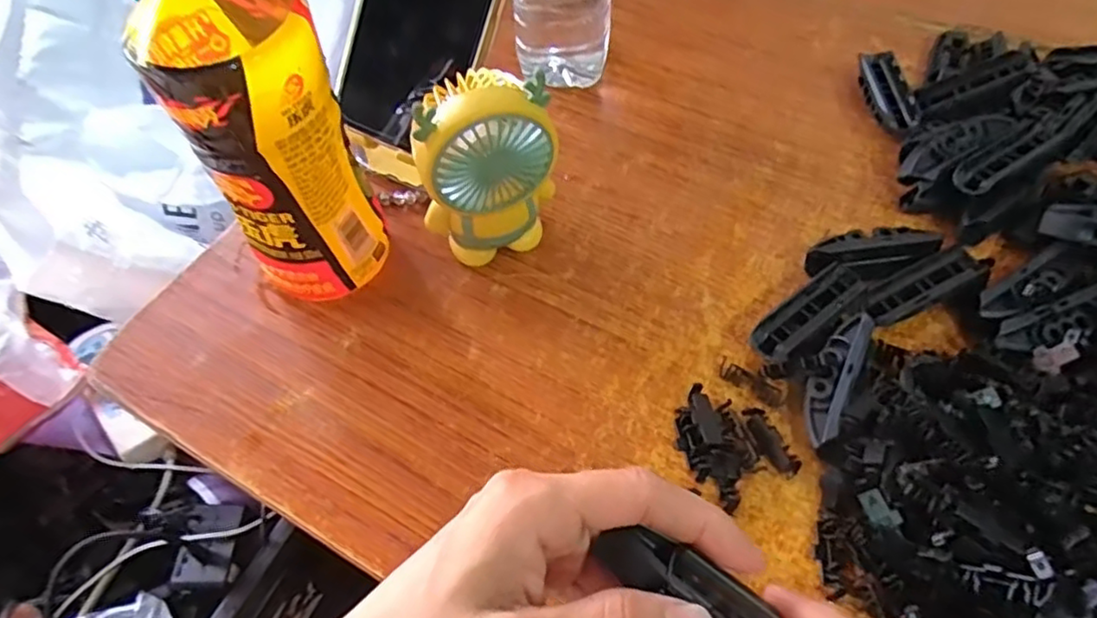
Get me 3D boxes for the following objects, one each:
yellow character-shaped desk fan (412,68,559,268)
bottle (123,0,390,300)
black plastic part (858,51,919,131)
[{"bbox_3d":[-0.031,-0.068,0.332,0.065,0.115,0.032,-18,57,-9],"label":"yellow character-shaped desk fan"},{"bbox_3d":[-0.130,-0.083,0.304,0.070,0.184,0.073,-26,59,-13],"label":"bottle"},{"bbox_3d":[0.216,-0.136,0.422,0.025,0.018,0.071,0,56,3],"label":"black plastic part"}]

